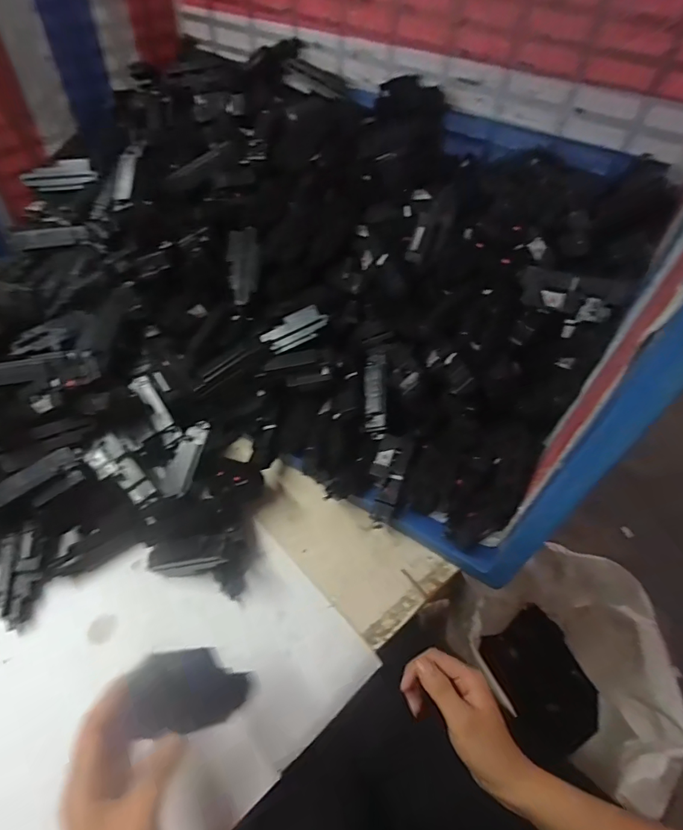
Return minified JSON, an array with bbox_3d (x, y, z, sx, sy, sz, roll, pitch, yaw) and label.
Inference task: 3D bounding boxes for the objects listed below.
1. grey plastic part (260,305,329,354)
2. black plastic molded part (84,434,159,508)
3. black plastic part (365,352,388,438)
[{"bbox_3d":[-0.053,-0.097,0.536,0.075,0.017,0.035,-29,57,0],"label":"grey plastic part"},{"bbox_3d":[-0.234,0.061,0.496,0.088,0.013,0.036,46,60,2],"label":"black plastic molded part"},{"bbox_3d":[0.039,-0.026,0.531,0.024,0.026,0.108,1,70,-2],"label":"black plastic part"}]

